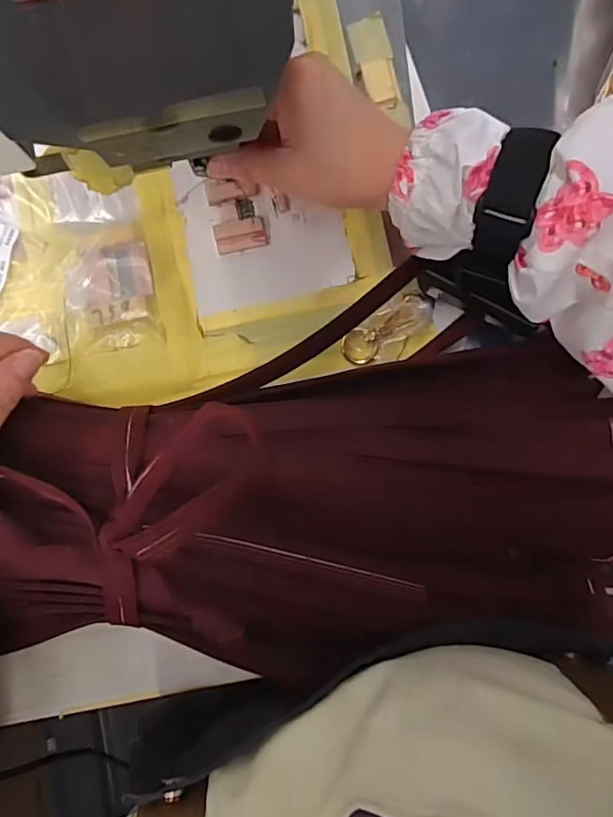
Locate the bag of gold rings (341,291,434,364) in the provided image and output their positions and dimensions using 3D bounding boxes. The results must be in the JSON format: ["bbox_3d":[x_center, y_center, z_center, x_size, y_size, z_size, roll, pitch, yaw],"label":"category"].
[{"bbox_3d":[0.050,-0.049,0.316,0.061,0.019,0.022,-32,85,-1],"label":"bag of gold rings"}]

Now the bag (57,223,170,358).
[{"bbox_3d":[-0.123,-0.078,0.325,0.054,0.008,0.085,-14,85,1],"label":"bag"}]

